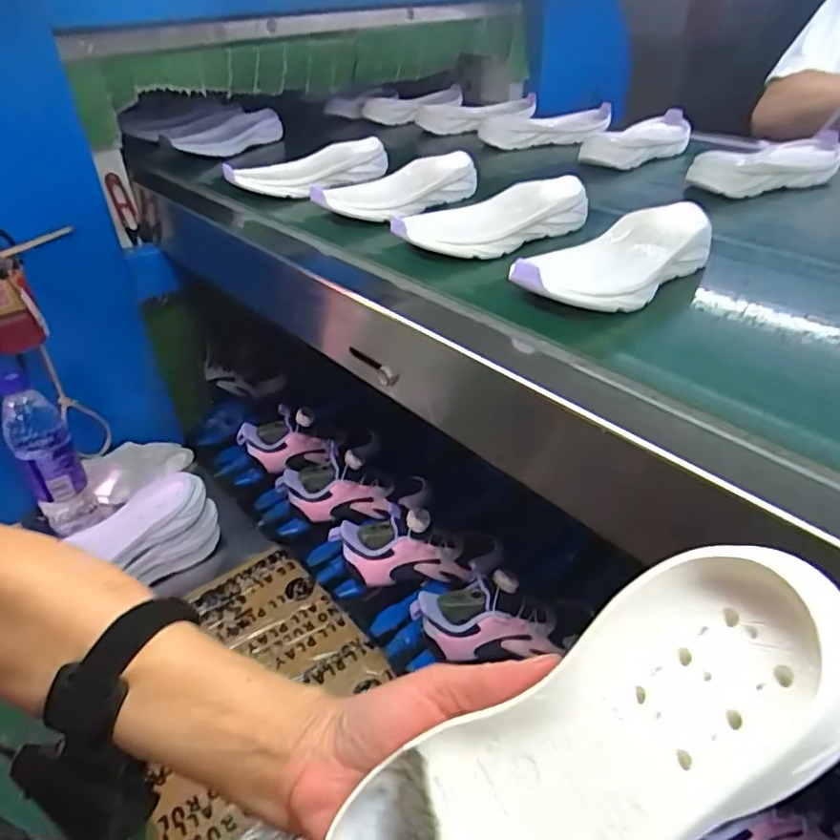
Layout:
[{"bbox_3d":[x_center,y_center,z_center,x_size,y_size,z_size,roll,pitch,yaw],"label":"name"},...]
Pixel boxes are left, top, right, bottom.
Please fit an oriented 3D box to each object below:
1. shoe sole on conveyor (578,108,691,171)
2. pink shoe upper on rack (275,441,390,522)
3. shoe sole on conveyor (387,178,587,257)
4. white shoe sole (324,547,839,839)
[{"bbox_3d":[0.292,-0.369,0.817,0.071,0.035,0.212,27,46,36],"label":"shoe sole on conveyor"},{"bbox_3d":[-0.118,0.094,0.841,0.152,0.082,0.052,2,36,8],"label":"pink shoe upper on rack"},{"bbox_3d":[0.068,-0.187,0.576,0.193,0.032,0.092,-13,37,-13],"label":"shoe sole on conveyor"},{"bbox_3d":[0.052,0.116,0.206,0.192,0.034,0.076,-41,37,9],"label":"white shoe sole"}]

